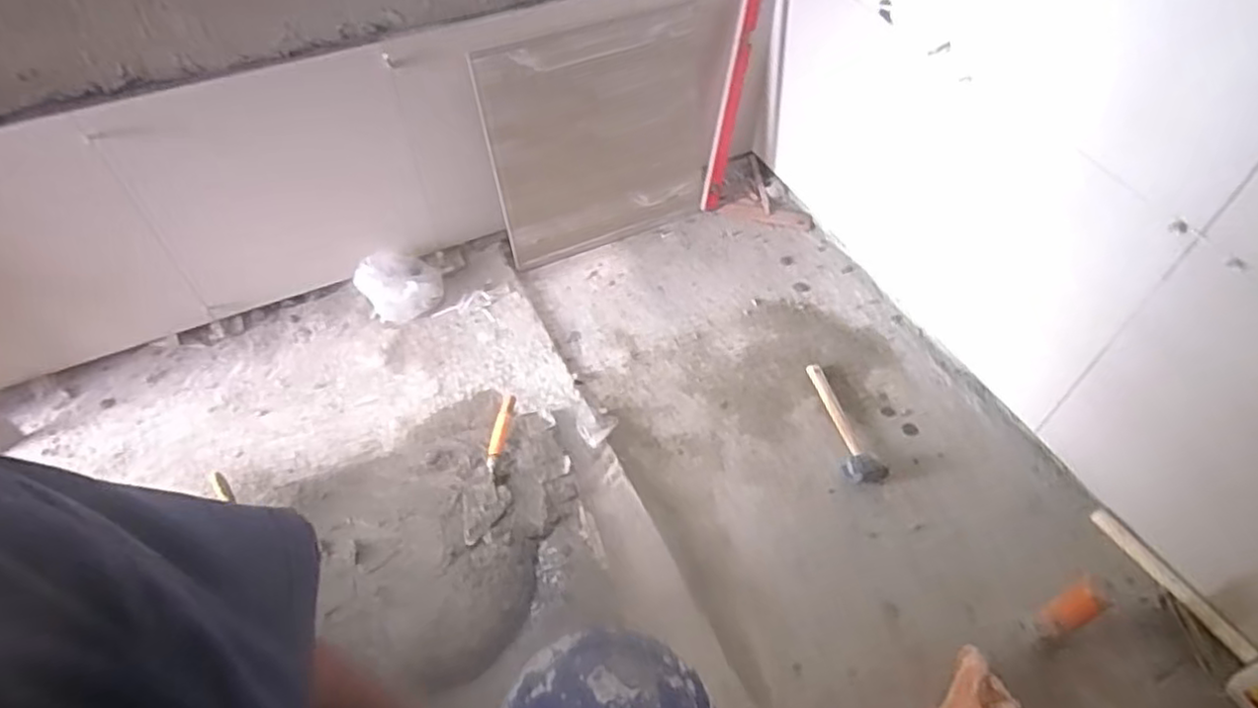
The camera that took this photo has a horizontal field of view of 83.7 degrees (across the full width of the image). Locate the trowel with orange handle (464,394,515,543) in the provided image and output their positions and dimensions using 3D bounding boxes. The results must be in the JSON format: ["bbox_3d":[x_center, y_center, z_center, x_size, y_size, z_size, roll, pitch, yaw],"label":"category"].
[{"bbox_3d":[-0.297,0.243,1.521,0.094,0.043,0.338,5,64,5],"label":"trowel with orange handle"}]

